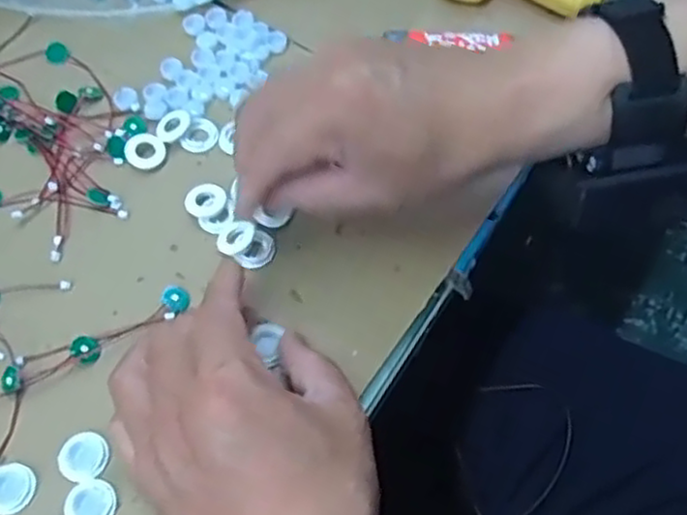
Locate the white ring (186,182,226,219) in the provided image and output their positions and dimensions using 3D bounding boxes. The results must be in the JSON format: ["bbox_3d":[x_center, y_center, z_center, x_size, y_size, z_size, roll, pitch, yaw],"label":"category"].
[{"bbox_3d":[-0.078,-0.033,0.408,0.022,0.006,0.025,12,63,8],"label":"white ring"}]

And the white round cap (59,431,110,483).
[{"bbox_3d":[-0.124,0.094,0.341,0.022,0.004,0.023,-1,62,1],"label":"white round cap"}]

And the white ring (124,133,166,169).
[{"bbox_3d":[-0.118,-0.063,0.425,0.024,0.004,0.022,-1,62,1],"label":"white ring"}]

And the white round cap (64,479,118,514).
[{"bbox_3d":[-0.117,0.114,0.331,0.023,0.004,0.022,-1,62,1],"label":"white round cap"}]

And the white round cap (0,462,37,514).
[{"bbox_3d":[-0.156,0.107,0.334,0.023,0.004,0.024,-1,62,1],"label":"white round cap"}]

